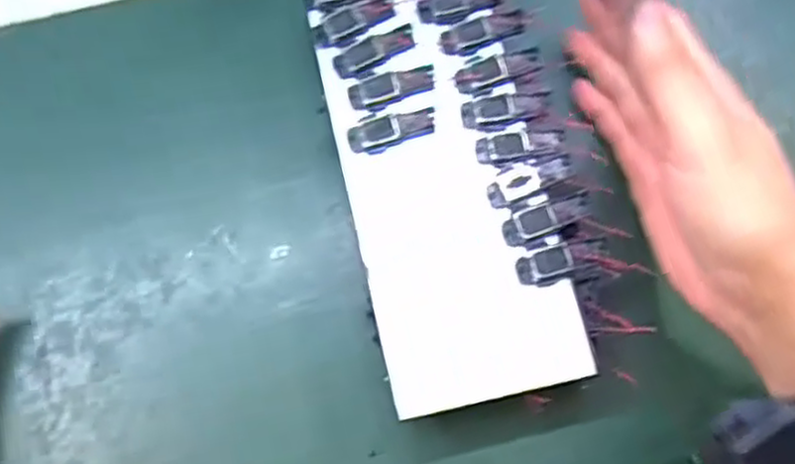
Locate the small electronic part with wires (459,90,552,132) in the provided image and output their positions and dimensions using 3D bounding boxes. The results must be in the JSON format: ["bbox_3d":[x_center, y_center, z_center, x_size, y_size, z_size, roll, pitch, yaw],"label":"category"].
[{"bbox_3d":[0.048,-0.053,0.323,0.040,0.004,0.016,-15,75,-4],"label":"small electronic part with wires"}]

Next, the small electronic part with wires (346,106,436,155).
[{"bbox_3d":[-0.002,-0.044,0.320,0.038,0.004,0.016,-9,75,-3],"label":"small electronic part with wires"}]

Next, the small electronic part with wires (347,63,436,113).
[{"bbox_3d":[-0.002,-0.064,0.325,0.038,0.004,0.018,-19,76,-5],"label":"small electronic part with wires"}]

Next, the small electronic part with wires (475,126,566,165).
[{"bbox_3d":[0.053,-0.038,0.319,0.039,0.004,0.014,-10,75,-3],"label":"small electronic part with wires"}]

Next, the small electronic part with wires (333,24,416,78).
[{"bbox_3d":[-0.010,-0.081,0.331,0.038,0.004,0.013,-28,77,-8],"label":"small electronic part with wires"}]

